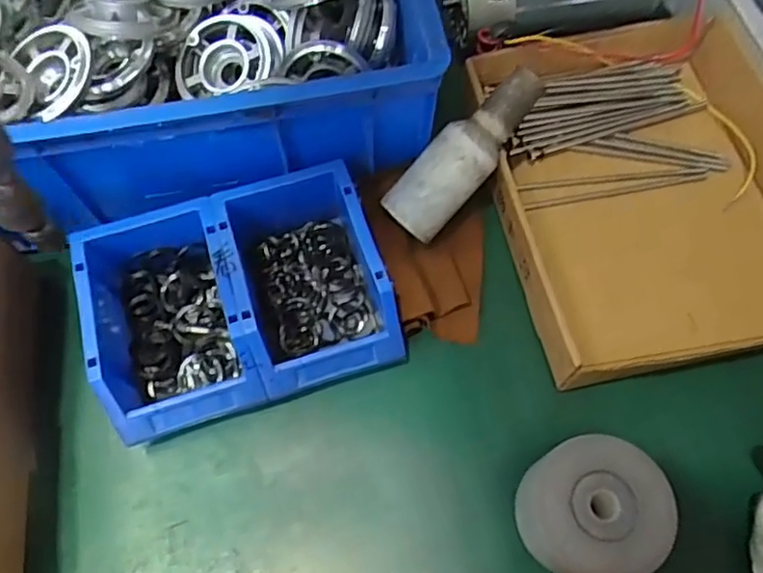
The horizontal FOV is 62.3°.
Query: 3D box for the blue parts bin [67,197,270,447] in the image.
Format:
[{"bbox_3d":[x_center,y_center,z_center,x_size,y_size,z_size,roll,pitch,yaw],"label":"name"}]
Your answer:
[{"bbox_3d":[-0.158,0.024,0.479,0.108,0.072,0.161,-18,67,-7],"label":"blue parts bin"}]

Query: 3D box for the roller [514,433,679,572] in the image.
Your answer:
[{"bbox_3d":[0.139,0.152,0.427,0.084,0.071,0.085,0,66,0],"label":"roller"}]

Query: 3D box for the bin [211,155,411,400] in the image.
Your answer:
[{"bbox_3d":[-0.060,-0.008,0.496,0.112,0.079,0.169,-18,67,-7],"label":"bin"}]

